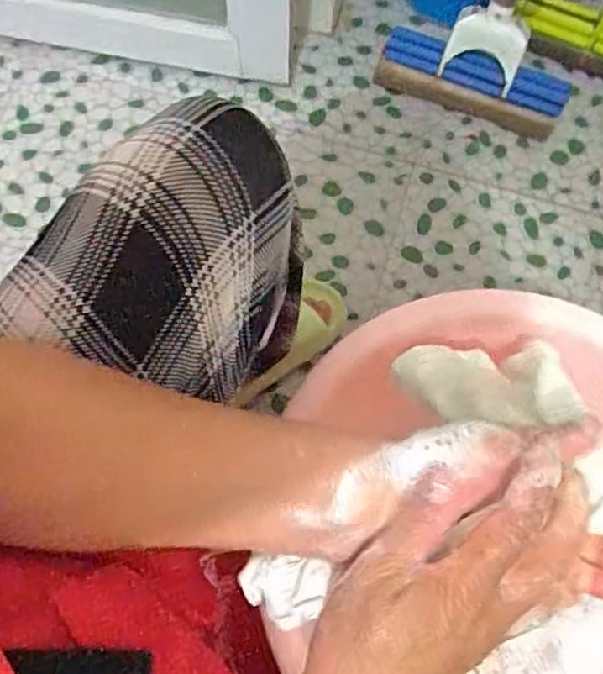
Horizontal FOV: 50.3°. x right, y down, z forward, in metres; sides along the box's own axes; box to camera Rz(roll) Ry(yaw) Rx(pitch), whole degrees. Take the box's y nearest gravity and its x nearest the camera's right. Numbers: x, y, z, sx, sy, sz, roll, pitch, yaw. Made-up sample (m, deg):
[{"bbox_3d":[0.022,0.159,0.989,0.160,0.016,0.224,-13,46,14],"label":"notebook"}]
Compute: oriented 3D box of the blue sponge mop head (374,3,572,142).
[{"bbox_3d":[0.248,-0.381,0.911,0.270,0.148,0.063,17,71,5],"label":"blue sponge mop head"}]

